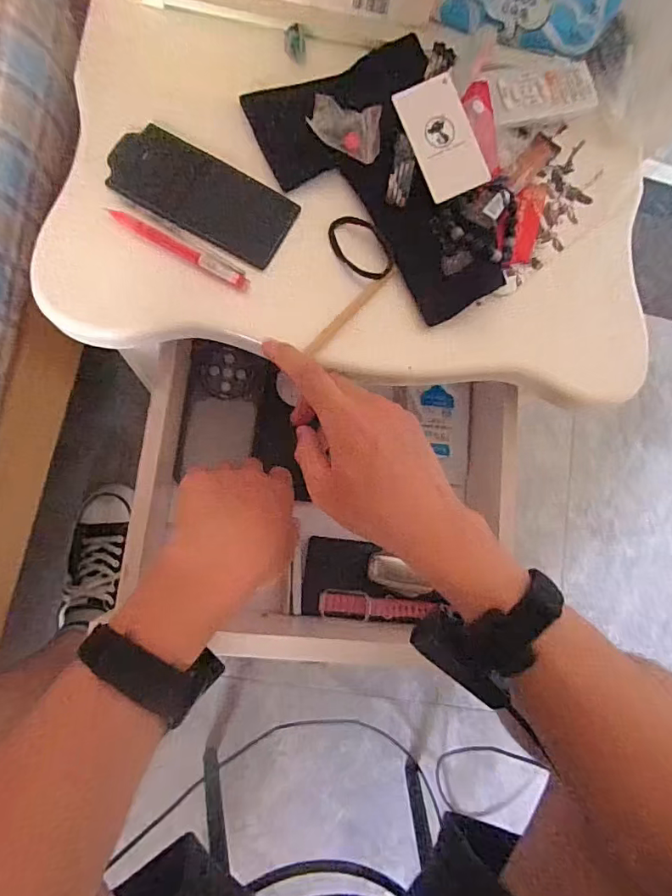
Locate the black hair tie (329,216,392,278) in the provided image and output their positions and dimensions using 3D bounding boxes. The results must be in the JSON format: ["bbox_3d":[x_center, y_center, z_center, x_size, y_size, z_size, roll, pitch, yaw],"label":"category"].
[{"bbox_3d":[0.021,-0.165,0.405,0.038,0.008,0.062,-35,90,-9],"label":"black hair tie"}]

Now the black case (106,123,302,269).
[{"bbox_3d":[-0.106,-0.203,0.390,0.143,0.007,0.068,26,82,-4],"label":"black case"}]

